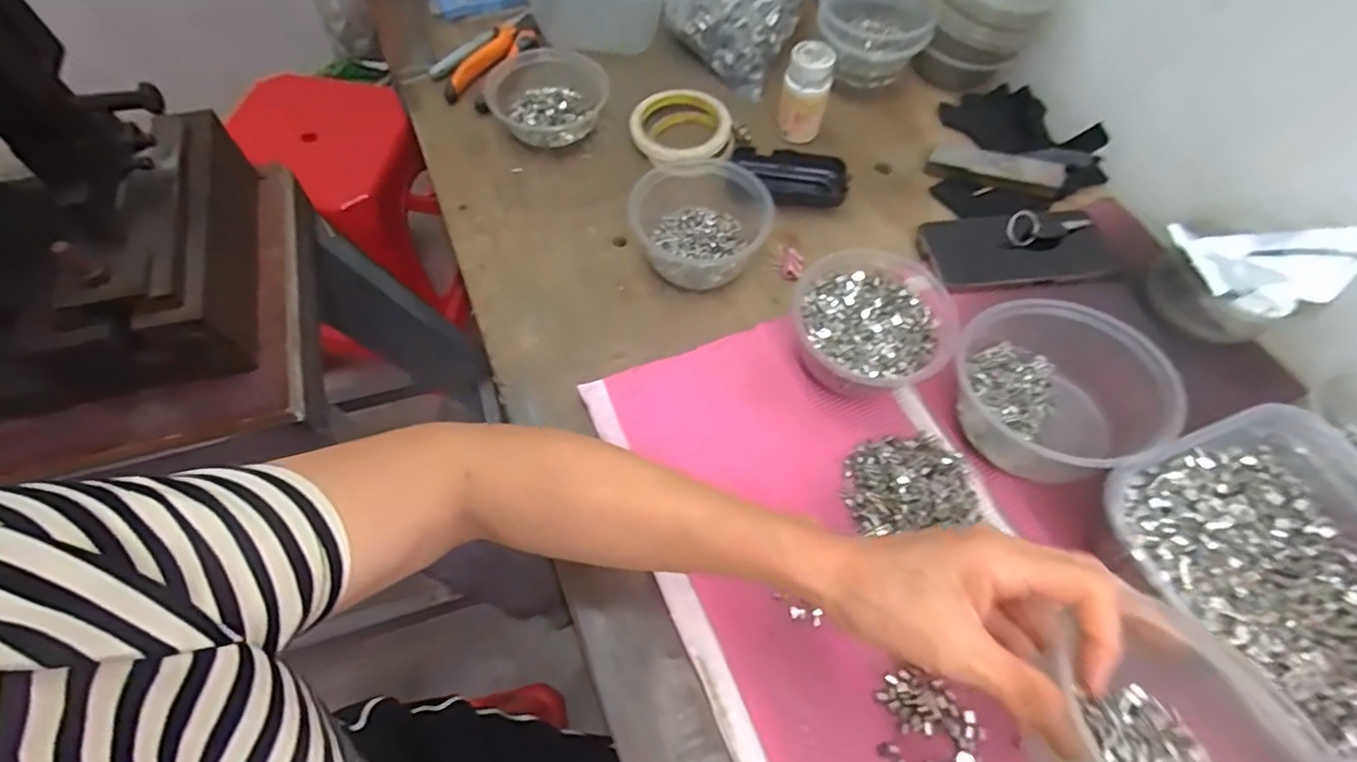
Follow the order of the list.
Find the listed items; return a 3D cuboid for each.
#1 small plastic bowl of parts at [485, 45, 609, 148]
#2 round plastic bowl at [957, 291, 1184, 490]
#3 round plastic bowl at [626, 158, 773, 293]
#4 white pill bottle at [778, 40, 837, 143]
[{"bbox_3d":[-0.128,-0.279,0.619,0.111,0.044,0.105,1,61,-1],"label":"small plastic bowl of parts"},{"bbox_3d":[0.266,0.006,0.443,0.125,0.080,0.129,-18,63,-11],"label":"round plastic bowl"},{"bbox_3d":[0.016,-0.144,0.542,0.112,0.056,0.118,1,61,-1],"label":"round plastic bowl"},{"bbox_3d":[0.122,-0.276,0.606,0.045,0.084,0.040,16,62,7],"label":"white pill bottle"}]

